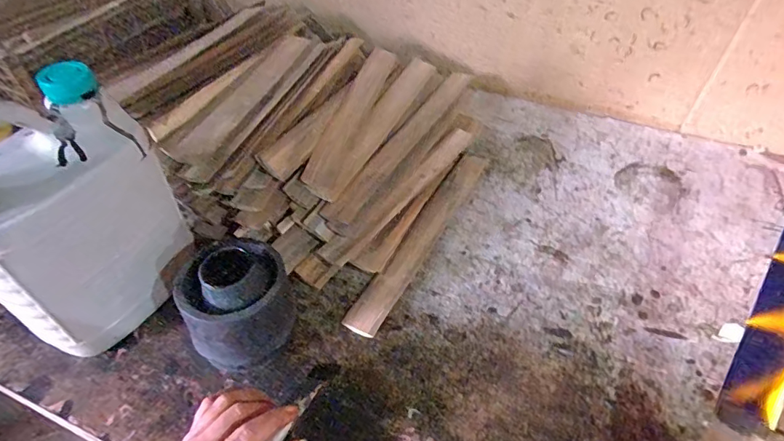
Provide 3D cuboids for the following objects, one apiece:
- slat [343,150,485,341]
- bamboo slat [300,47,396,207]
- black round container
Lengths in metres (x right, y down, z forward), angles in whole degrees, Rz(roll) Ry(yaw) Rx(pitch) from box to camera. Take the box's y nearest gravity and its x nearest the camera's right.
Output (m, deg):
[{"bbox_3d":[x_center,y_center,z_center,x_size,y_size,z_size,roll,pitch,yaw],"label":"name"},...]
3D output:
[{"bbox_3d":[0.047,0.013,0.615,0.042,0.010,0.352,25,53,18],"label":"slat"},{"bbox_3d":[-0.056,-0.165,0.675,0.049,0.010,0.335,24,55,-8],"label":"bamboo slat"},{"bbox_3d":[-0.160,0.080,0.464,0.104,0.122,0.093,-18,49,-18],"label":"black round container"}]

